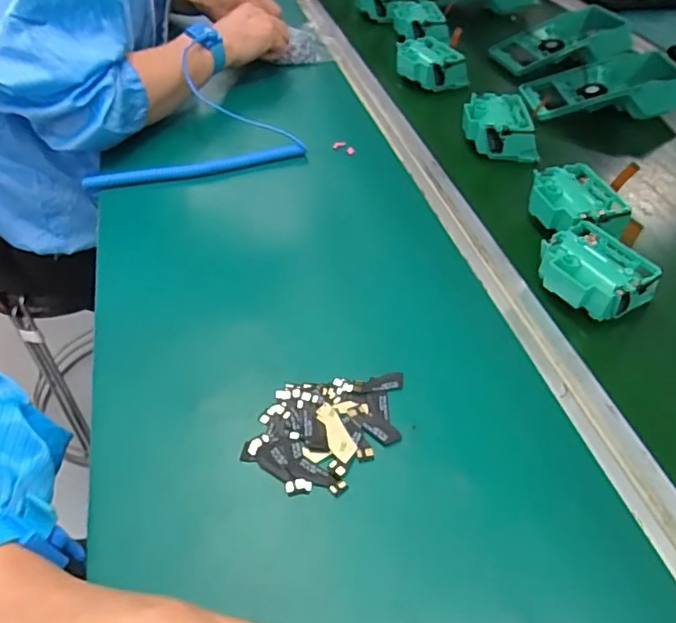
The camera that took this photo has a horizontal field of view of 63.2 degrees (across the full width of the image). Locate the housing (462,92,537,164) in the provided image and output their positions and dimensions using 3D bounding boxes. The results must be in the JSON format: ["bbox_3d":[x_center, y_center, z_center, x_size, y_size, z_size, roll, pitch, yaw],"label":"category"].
[{"bbox_3d":[0.175,-0.204,0.608,0.086,0.038,0.083,11,48,7],"label":"housing"}]

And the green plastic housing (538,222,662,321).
[{"bbox_3d":[0.203,-0.029,0.436,0.067,0.037,0.074,-27,54,-25],"label":"green plastic housing"}]

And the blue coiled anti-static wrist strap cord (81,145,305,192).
[{"bbox_3d":[-0.137,-0.140,0.544,0.213,0.017,0.016,-13,49,-14],"label":"blue coiled anti-static wrist strap cord"}]

